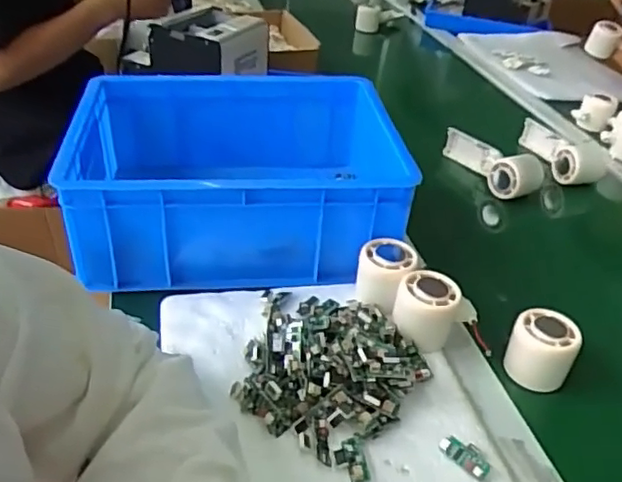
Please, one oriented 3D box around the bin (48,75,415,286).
[{"bbox_3d":[-0.081,-0.079,0.684,0.318,0.121,0.268,0,35,-7],"label":"bin"}]

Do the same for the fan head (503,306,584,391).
[{"bbox_3d":[0.210,0.099,0.557,0.054,0.049,0.054,21,37,21],"label":"fan head"}]

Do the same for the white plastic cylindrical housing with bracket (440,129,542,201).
[{"bbox_3d":[0.264,-0.120,0.902,0.053,0.055,0.162,-12,38,-23],"label":"white plastic cylindrical housing with bracket"}]

